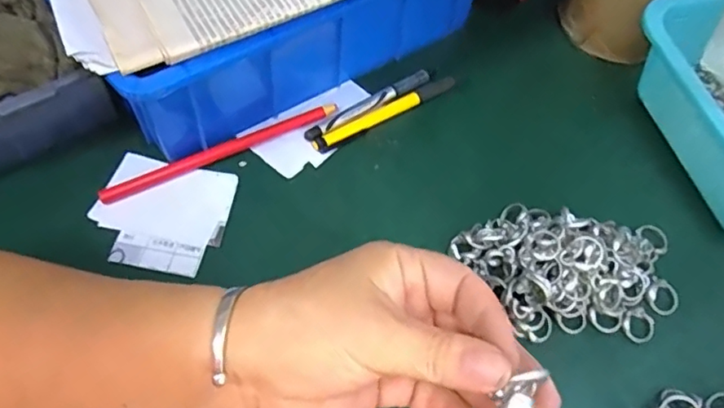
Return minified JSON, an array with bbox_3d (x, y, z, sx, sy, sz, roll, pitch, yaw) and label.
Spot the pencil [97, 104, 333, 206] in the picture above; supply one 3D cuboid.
[{"bbox_3d":[-0.094,-0.038,0.372,0.164,0.008,0.012,-23,63,-18],"label":"pencil"}]

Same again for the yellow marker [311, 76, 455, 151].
[{"bbox_3d":[0.018,-0.067,0.396,0.121,0.006,0.010,-28,64,-21],"label":"yellow marker"}]

